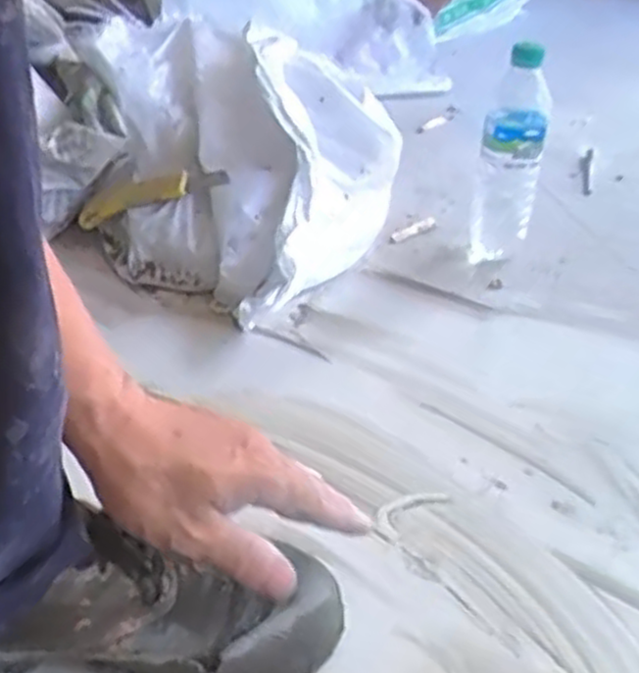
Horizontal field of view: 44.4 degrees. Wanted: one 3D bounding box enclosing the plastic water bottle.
[{"bbox_3d":[0.199,-0.181,0.814,0.064,0.221,0.068,7,35,9],"label":"plastic water bottle"}]

